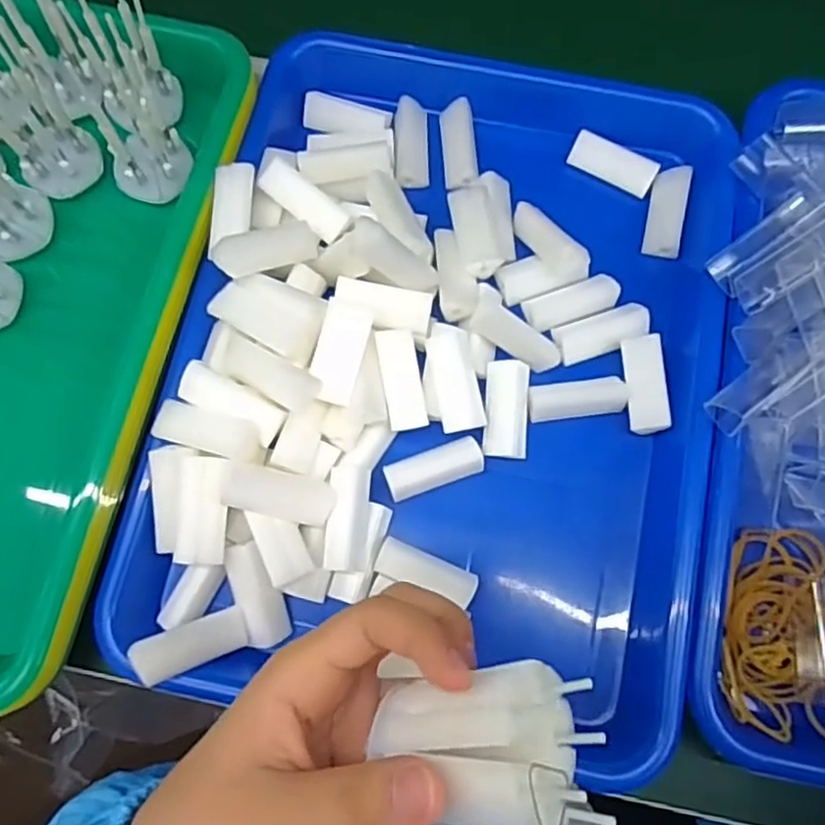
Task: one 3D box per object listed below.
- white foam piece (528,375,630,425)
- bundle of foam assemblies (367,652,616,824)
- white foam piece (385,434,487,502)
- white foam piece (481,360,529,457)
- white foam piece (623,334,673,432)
[{"bbox_3d":[0.080,-0.006,0.335,0.046,0.010,0.018,-6,75,-1],"label":"white foam piece"},{"bbox_3d":[0.022,0.097,0.204,0.065,0.032,0.044,11,75,4],"label":"bundle of foam assemblies"},{"bbox_3d":[0.011,0.026,0.323,0.046,0.010,0.018,-20,76,-5],"label":"white foam piece"},{"bbox_3d":[0.045,-0.001,0.327,0.021,0.016,0.046,4,75,2],"label":"white foam piece"},{"bbox_3d":[0.112,-0.014,0.328,0.018,0.007,0.047,-1,75,0],"label":"white foam piece"}]

